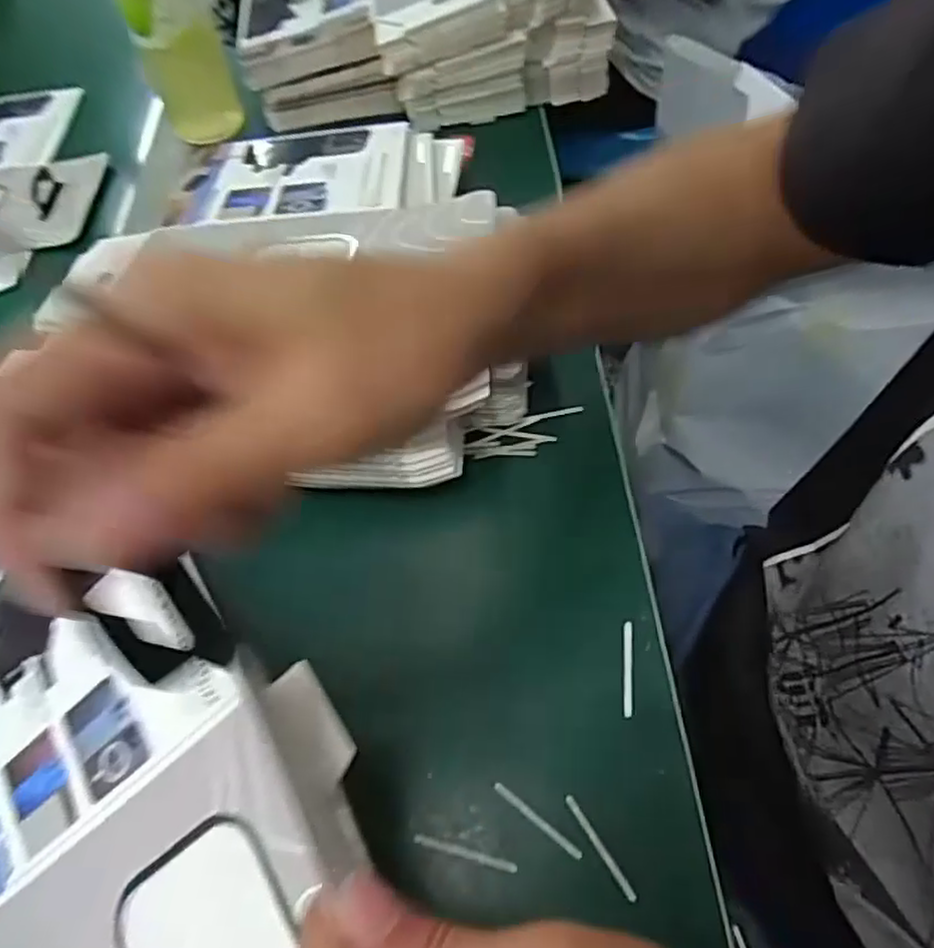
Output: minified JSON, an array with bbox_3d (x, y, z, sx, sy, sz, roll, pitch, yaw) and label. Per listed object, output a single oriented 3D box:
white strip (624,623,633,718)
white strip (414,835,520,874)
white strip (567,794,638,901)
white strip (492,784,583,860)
[{"bbox_3d":[0.076,0.092,0.321,0.004,0.004,0.044,4,59,8],"label":"white strip"},{"bbox_3d":[-0.001,0.158,0.284,0.044,0.004,0.004,11,60,12],"label":"white strip"},{"bbox_3d":[0.056,0.155,0.283,0.004,0.004,0.045,-29,60,-12],"label":"white strip"},{"bbox_3d":[0.030,0.147,0.289,0.044,0.004,0.004,33,67,23],"label":"white strip"}]

